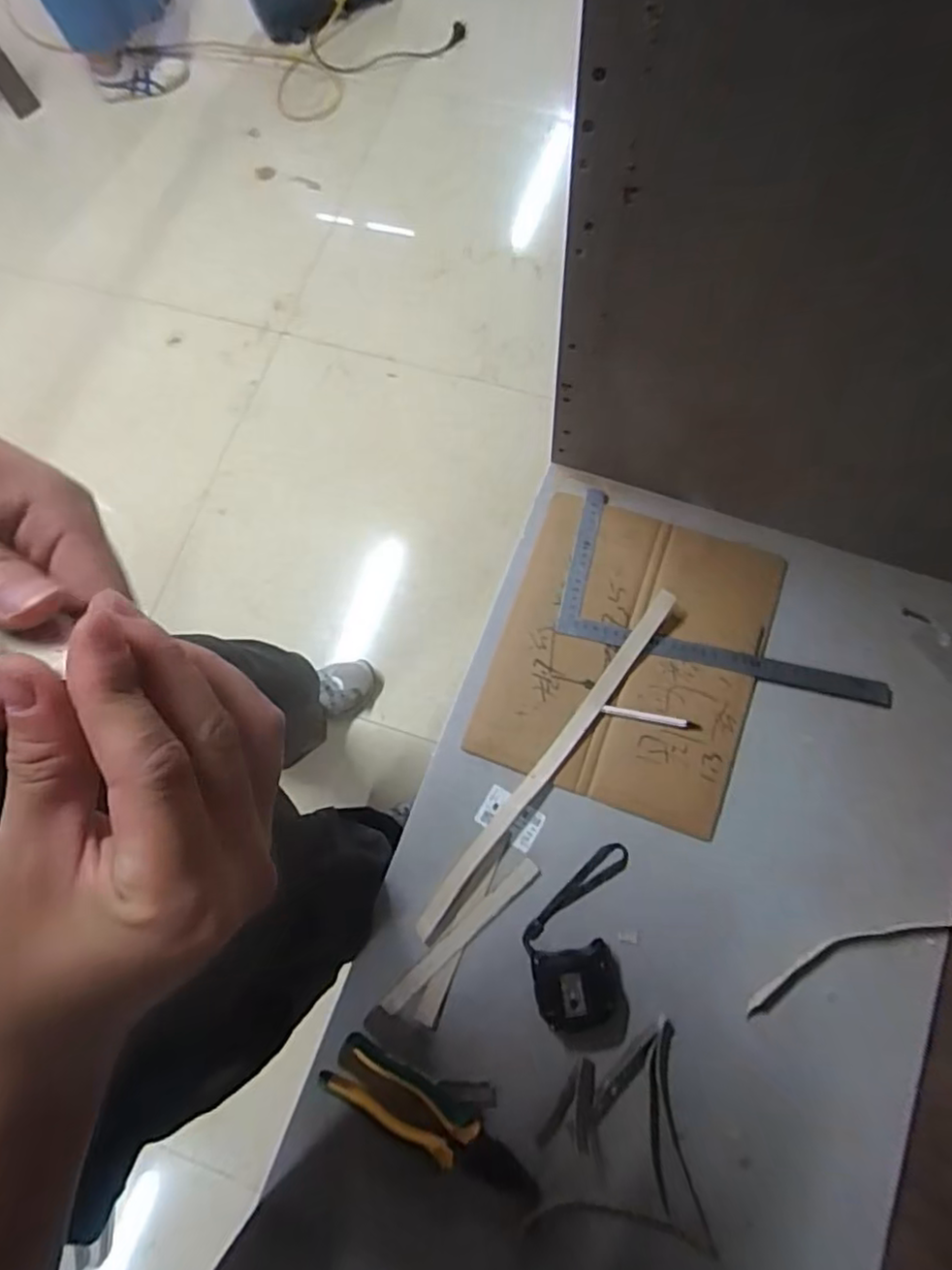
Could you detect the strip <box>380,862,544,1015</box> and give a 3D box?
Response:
[{"bbox_3d":[-0.013,0.282,0.607,0.188,0.007,0.018,-42,76,-7],"label":"strip"}]

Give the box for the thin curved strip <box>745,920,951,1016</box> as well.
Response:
[{"bbox_3d":[0.329,0.280,0.574,0.202,0.015,0.030,-23,74,-2],"label":"thin curved strip"}]

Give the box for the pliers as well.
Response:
[{"bbox_3d":[-0.036,0.422,0.561,0.201,0.024,0.046,27,79,11],"label":"pliers"}]

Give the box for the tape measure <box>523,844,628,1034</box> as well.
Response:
[{"bbox_3d":[0.091,0.273,0.592,0.091,0.034,0.162,5,76,6],"label":"tape measure"}]

